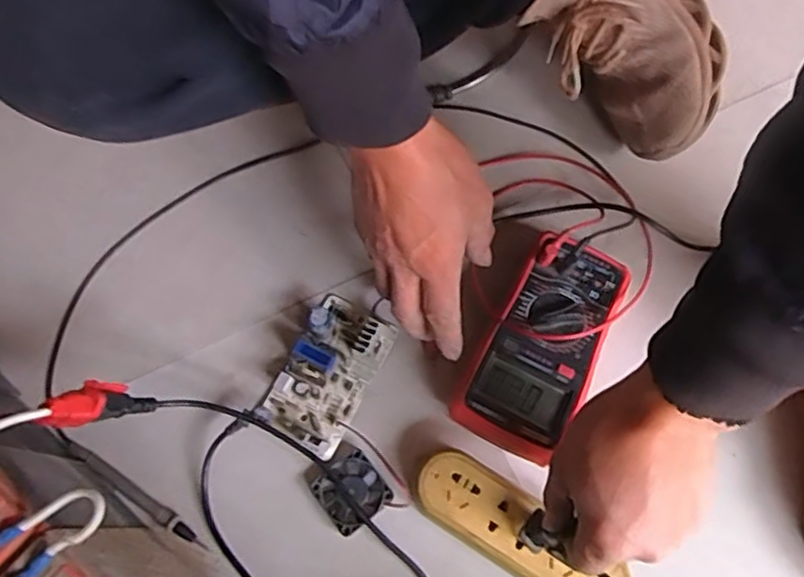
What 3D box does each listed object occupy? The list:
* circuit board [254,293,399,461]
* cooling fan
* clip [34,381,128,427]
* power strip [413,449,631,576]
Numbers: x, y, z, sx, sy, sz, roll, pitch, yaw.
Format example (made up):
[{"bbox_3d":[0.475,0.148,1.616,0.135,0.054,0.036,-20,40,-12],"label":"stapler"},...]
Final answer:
[{"bbox_3d":[-0.062,0.066,0.531,0.071,0.035,0.121,27,73,10],"label":"circuit board"},{"bbox_3d":[-0.040,0.160,0.511,0.048,0.010,0.048,-36,74,-11],"label":"cooling fan"},{"bbox_3d":[-0.210,0.076,0.429,0.024,0.015,0.057,47,41,15],"label":"clip"},{"bbox_3d":[0.091,0.187,0.487,0.178,0.032,0.054,32,74,12],"label":"power strip"}]

